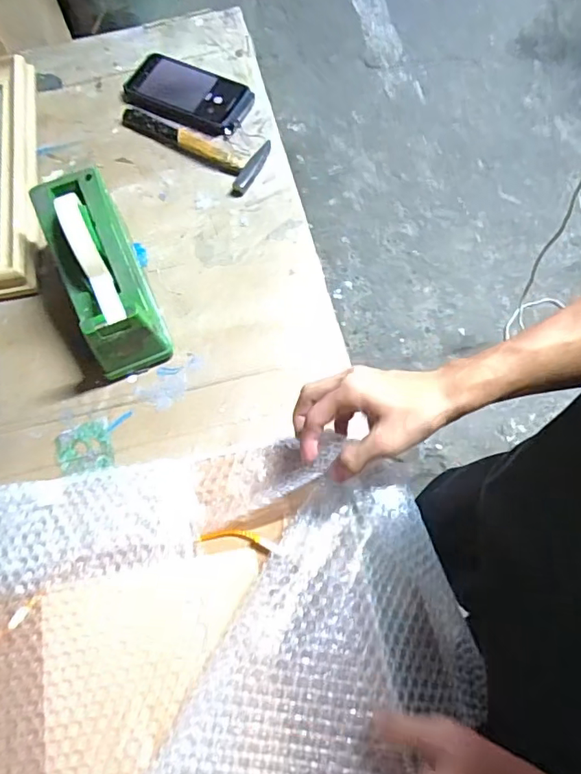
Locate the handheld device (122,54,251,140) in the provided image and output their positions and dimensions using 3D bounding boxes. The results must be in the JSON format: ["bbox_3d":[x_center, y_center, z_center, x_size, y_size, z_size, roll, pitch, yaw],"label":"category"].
[{"bbox_3d":[-0.141,-0.394,0.691,0.177,0.025,0.095,24,73,9],"label":"handheld device"}]

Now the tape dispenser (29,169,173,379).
[{"bbox_3d":[-0.199,-0.126,0.545,0.076,0.103,0.208,-23,72,-7],"label":"tape dispenser"}]

